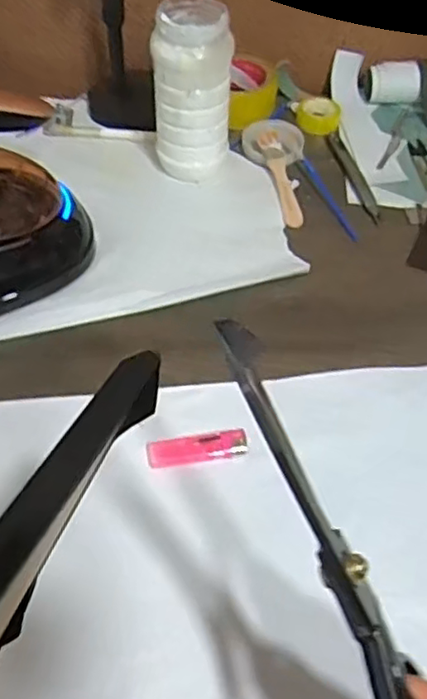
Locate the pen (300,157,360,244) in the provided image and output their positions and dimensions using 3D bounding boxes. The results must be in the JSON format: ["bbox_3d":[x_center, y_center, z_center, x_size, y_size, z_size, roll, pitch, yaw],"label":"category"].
[{"bbox_3d":[0.127,-0.166,0.715,0.011,0.009,0.131,-16,55,-12],"label":"pen"}]

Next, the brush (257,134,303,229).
[{"bbox_3d":[0.075,-0.191,0.721,0.024,0.013,0.143,-9,53,-9],"label":"brush"}]

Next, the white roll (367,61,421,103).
[{"bbox_3d":[0.224,-0.334,0.820,0.068,0.044,0.043,8,52,4],"label":"white roll"}]

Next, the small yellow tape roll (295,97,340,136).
[{"bbox_3d":[0.129,-0.289,0.806,0.052,0.015,0.055,1,52,-1],"label":"small yellow tape roll"}]

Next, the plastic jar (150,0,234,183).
[{"bbox_3d":[-0.021,-0.262,0.673,0.076,0.162,0.072,1,52,-1],"label":"plastic jar"}]

